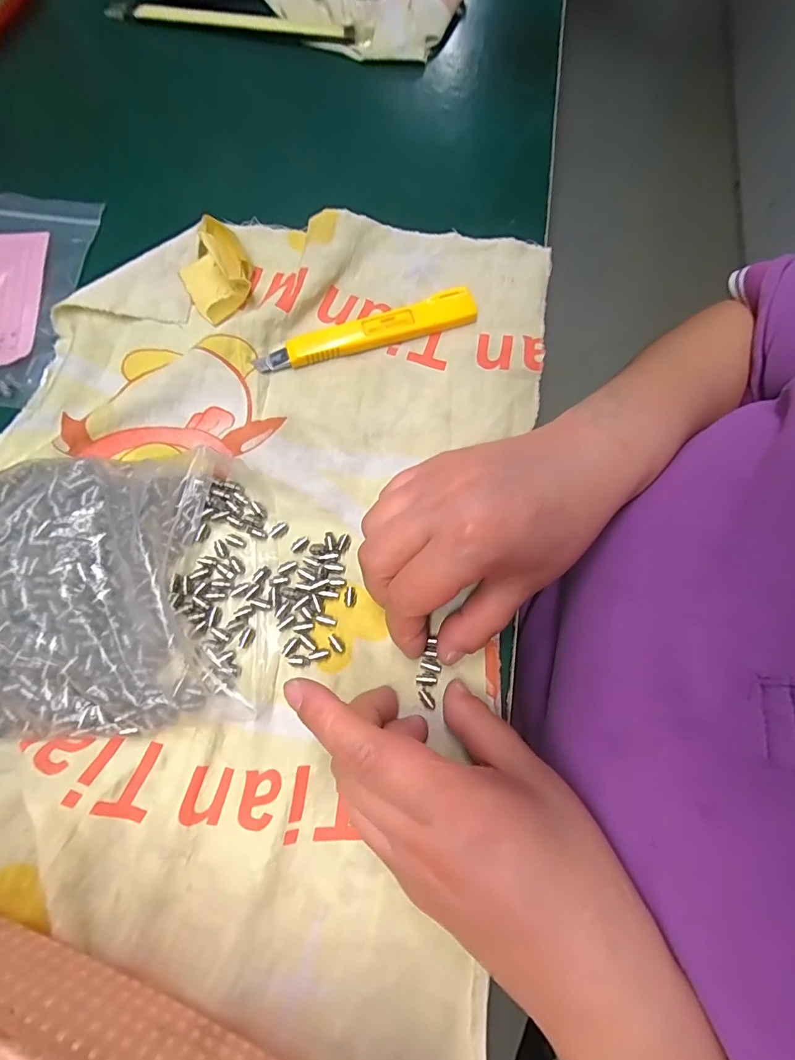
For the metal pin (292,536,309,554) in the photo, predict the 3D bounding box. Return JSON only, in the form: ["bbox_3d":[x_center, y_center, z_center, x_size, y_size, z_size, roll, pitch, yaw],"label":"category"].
[{"bbox_3d":[-0.052,0.008,0.247,0.005,0.004,0.010,39,78,10],"label":"metal pin"}]

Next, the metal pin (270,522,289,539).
[{"bbox_3d":[-0.064,0.000,0.250,0.010,0.004,0.005,-36,77,-10],"label":"metal pin"}]

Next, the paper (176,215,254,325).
[{"bbox_3d":[-0.108,-0.156,0.278,0.042,0.025,0.045,-28,76,-8],"label":"paper"}]

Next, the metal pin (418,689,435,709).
[{"bbox_3d":[0.014,0.082,0.227,0.005,0.004,0.010,-33,77,-9],"label":"metal pin"}]

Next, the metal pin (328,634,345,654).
[{"bbox_3d":[-0.031,0.057,0.234,0.005,0.004,0.011,-38,77,-10],"label":"metal pin"}]

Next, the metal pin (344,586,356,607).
[{"bbox_3d":[-0.024,0.034,0.240,0.006,0.004,0.010,-4,74,-1],"label":"metal pin"}]

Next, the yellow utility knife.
[{"bbox_3d":[-0.017,-0.115,0.277,0.132,0.011,0.021,-20,75,-6],"label":"yellow utility knife"}]

